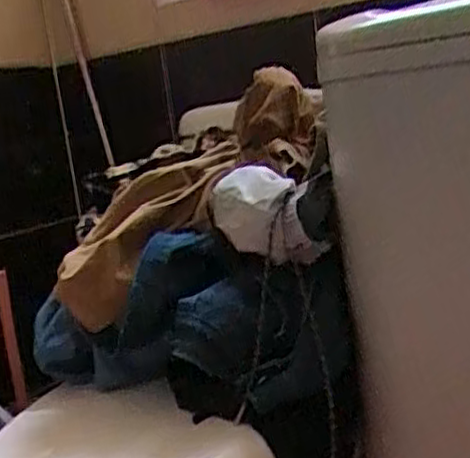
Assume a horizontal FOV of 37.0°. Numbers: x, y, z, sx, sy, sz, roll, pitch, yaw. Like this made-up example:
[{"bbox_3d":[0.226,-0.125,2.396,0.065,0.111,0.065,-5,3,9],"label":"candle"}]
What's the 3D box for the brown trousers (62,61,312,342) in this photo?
[{"bbox_3d":[-0.036,-0.053,0.738,0.341,0.091,0.139,-41,25,-25],"label":"brown trousers"}]

